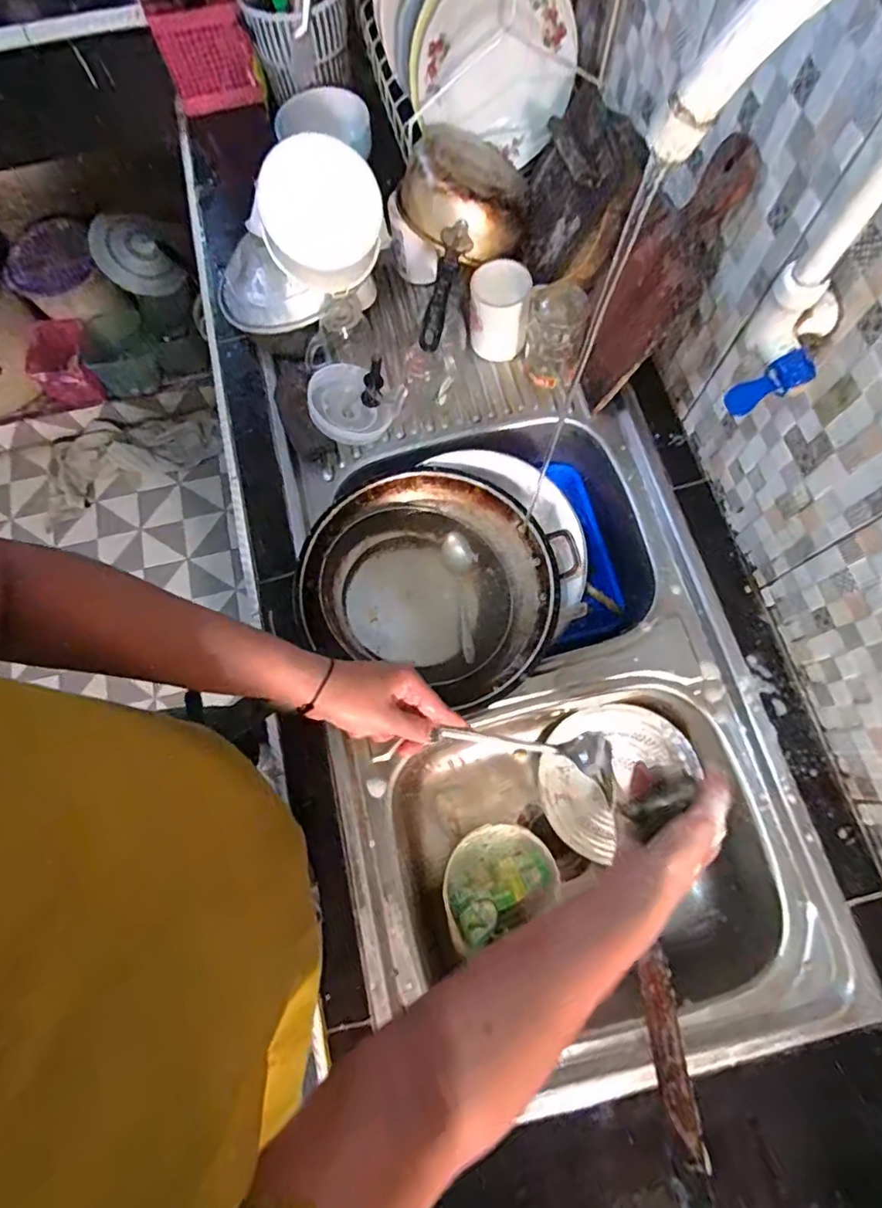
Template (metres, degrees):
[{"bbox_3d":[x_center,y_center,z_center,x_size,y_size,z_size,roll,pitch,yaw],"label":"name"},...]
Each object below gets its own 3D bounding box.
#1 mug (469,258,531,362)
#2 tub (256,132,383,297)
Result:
[{"bbox_3d":[0.079,-0.404,0.738,0.079,0.114,0.070,-6,74,0],"label":"mug"},{"bbox_3d":[-0.151,-0.491,0.688,0.151,0.085,0.157,-2,123,-4],"label":"tub"}]

